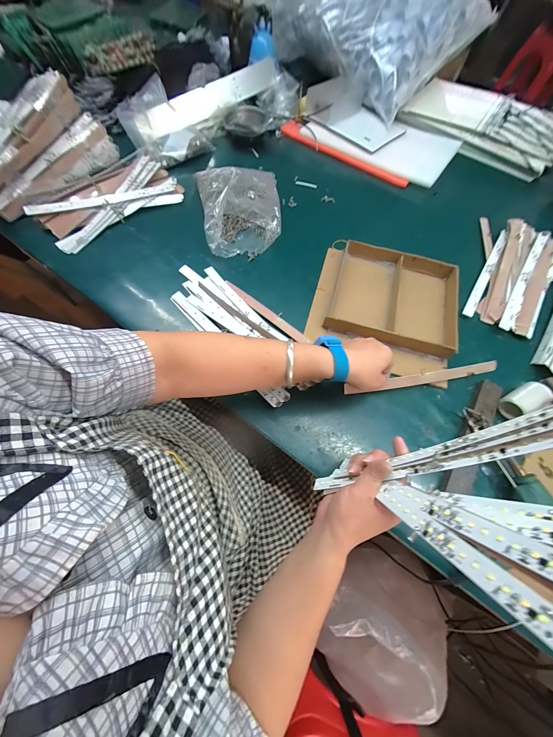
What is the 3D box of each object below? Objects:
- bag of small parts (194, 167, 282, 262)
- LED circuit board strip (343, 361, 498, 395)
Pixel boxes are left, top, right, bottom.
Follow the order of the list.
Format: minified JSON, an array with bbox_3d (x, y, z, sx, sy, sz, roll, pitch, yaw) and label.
[{"bbox_3d":[-0.074,-0.356,0.546,0.177,0.053,0.250,-10,68,-8],"label":"bag of small parts"},{"bbox_3d":[0.245,0.015,0.415,0.291,0.010,0.016,-8,67,-12],"label":"LED circuit board strip"}]

